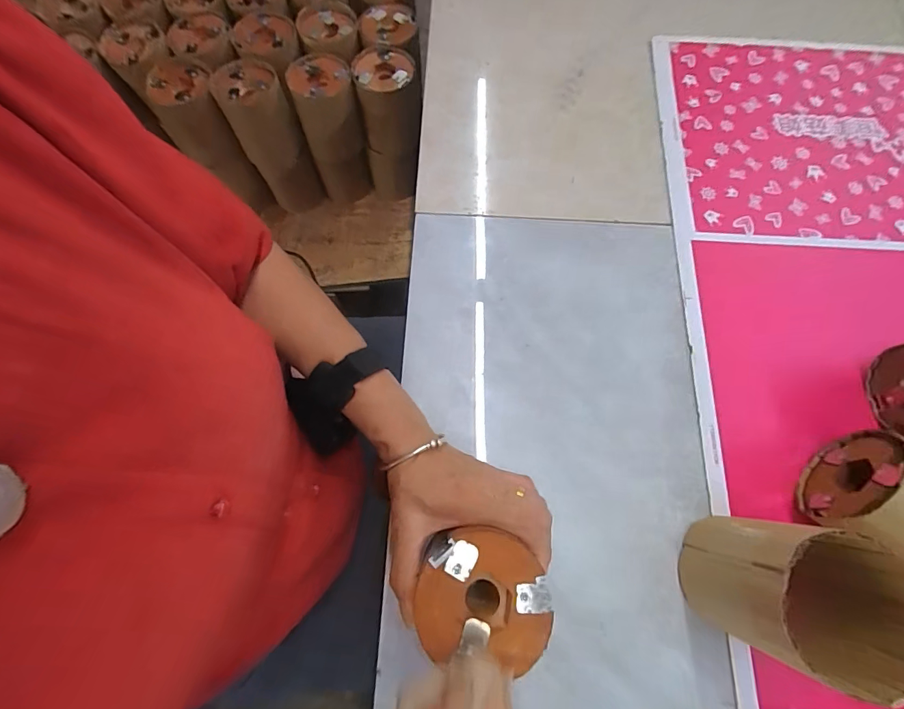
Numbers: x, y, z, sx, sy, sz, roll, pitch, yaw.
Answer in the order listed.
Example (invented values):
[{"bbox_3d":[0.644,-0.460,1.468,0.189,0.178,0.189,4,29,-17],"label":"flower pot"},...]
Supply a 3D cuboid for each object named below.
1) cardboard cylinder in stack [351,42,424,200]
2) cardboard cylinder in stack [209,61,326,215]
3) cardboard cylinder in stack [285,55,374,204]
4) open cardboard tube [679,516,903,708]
[{"bbox_3d":[-0.090,-0.341,0.646,0.087,0.206,0.099,-1,72,-1],"label":"cardboard cylinder in stack"},{"bbox_3d":[-0.272,-0.321,0.637,0.086,0.200,0.089,-26,75,-9],"label":"cardboard cylinder in stack"},{"bbox_3d":[-0.180,-0.334,0.652,0.084,0.217,0.080,0,72,-1],"label":"cardboard cylinder in stack"},{"bbox_3d":[0.226,0.160,0.283,0.086,0.110,0.079,0,72,-1],"label":"open cardboard tube"}]

